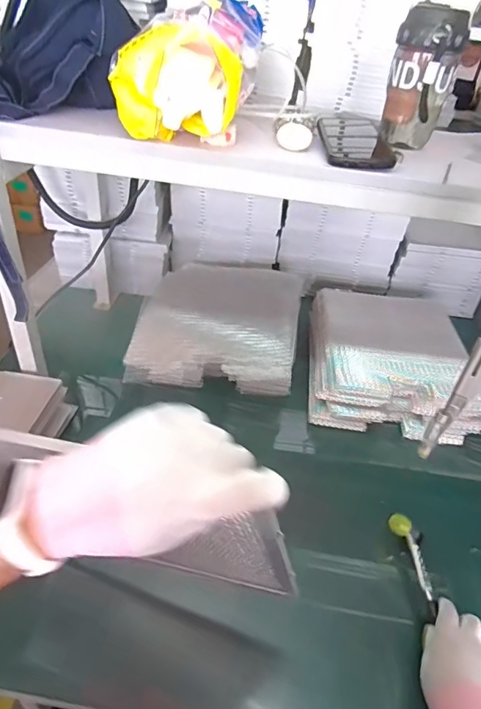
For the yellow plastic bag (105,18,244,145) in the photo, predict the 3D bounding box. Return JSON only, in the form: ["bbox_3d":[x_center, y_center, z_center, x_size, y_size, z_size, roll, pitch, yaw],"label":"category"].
[{"bbox_3d":[-0.079,-0.314,0.531,0.102,0.109,0.141,-24,48,-32],"label":"yellow plastic bag"}]

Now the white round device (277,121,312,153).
[{"bbox_3d":[0.071,-0.284,0.594,0.045,0.025,0.039,7,39,1],"label":"white round device"}]

